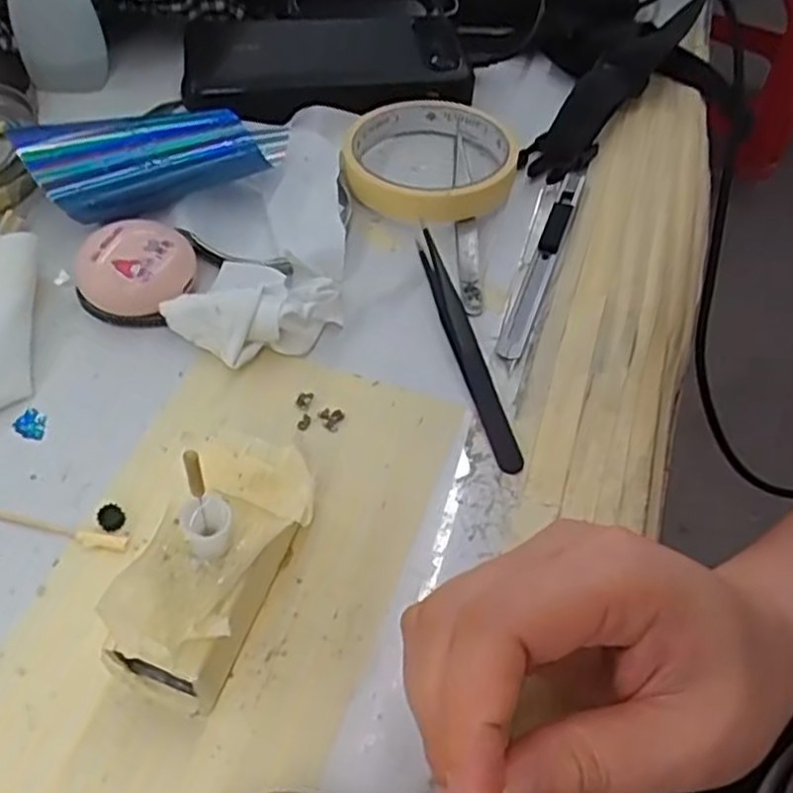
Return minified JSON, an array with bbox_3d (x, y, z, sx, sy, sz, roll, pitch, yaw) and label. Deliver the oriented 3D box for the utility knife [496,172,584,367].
[{"bbox_3d":[0.071,-0.068,0.355,0.011,0.008,0.133,20,55,9],"label":"utility knife"}]

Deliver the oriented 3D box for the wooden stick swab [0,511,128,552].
[{"bbox_3d":[-0.123,0.045,0.261,0.059,0.004,0.006,13,54,4],"label":"wooden stick swab"}]

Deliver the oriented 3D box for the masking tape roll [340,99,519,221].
[{"bbox_3d":[0.018,-0.125,0.381,0.084,0.021,0.084,3,54,-4],"label":"masking tape roll"}]

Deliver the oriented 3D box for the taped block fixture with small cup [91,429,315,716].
[{"bbox_3d":[-0.055,0.050,0.229,0.041,0.058,0.082,18,55,7],"label":"taped block fixture with small cup"}]

